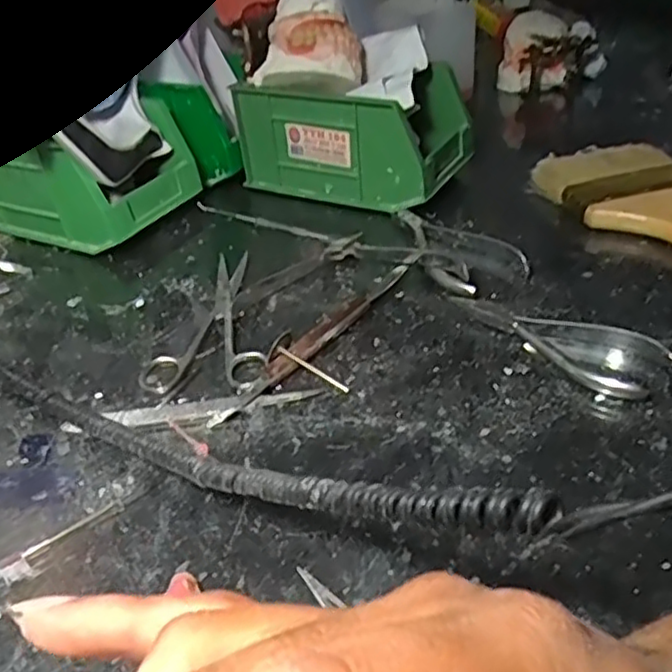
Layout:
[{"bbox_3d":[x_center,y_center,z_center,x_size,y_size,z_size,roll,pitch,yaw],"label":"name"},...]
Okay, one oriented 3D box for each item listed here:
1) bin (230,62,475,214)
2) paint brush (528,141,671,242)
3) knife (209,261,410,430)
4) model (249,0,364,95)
[{"bbox_3d":[0.015,-0.167,0.553,0.168,0.086,0.094,16,41,27],"label":"bin"},{"bbox_3d":[0.235,-0.083,0.460,0.095,0.026,0.225,-17,38,-15],"label":"paint brush"},{"bbox_3d":[-0.007,-0.001,0.389,0.014,0.013,0.172,20,43,31],"label":"knife"},{"bbox_3d":[-0.019,-0.224,0.507,0.077,0.051,0.062,11,39,21],"label":"model"}]

